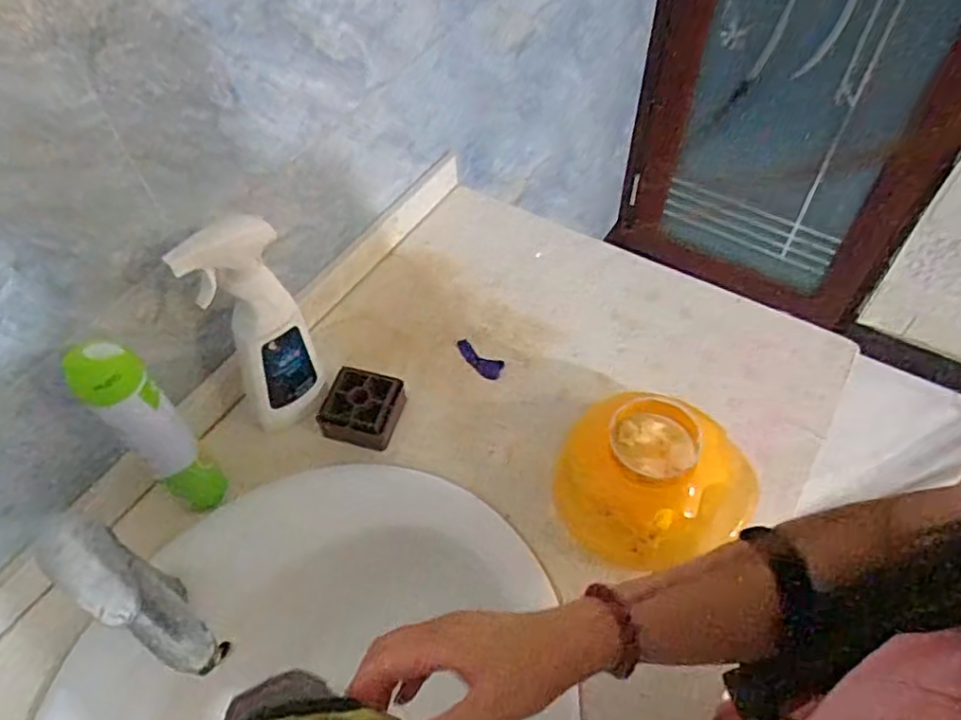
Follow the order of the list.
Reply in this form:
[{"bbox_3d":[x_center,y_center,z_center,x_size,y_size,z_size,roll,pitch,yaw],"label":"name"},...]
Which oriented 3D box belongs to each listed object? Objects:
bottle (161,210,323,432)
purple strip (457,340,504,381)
[{"bbox_3d":[-0.218,-0.027,0.672,0.094,0.262,0.049,-30,58,-18],"label":"bottle"},{"bbox_3d":[-0.003,-0.001,0.799,0.068,0.004,0.028,32,61,22],"label":"purple strip"}]

